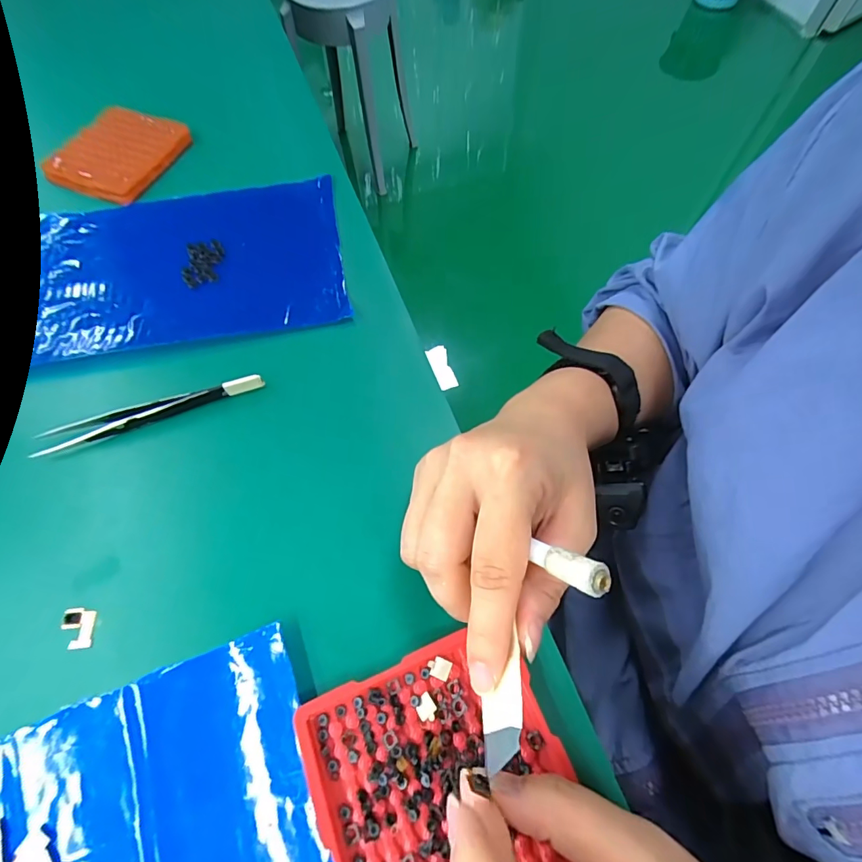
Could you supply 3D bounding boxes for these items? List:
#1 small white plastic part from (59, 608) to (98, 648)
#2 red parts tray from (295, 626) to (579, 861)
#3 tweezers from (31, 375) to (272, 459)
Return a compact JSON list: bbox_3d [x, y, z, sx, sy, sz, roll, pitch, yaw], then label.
[{"bbox_3d":[-0.168,0.093,0.208,0.016,0.004,0.018,-3,64,-1],"label":"small white plastic part"},{"bbox_3d":[0.006,0.145,0.179,0.099,0.008,0.099,-21,66,-8],"label":"red parts tray"},{"bbox_3d":[-0.159,-0.011,0.255,0.121,0.015,0.014,-17,65,-8],"label":"tweezers"}]

